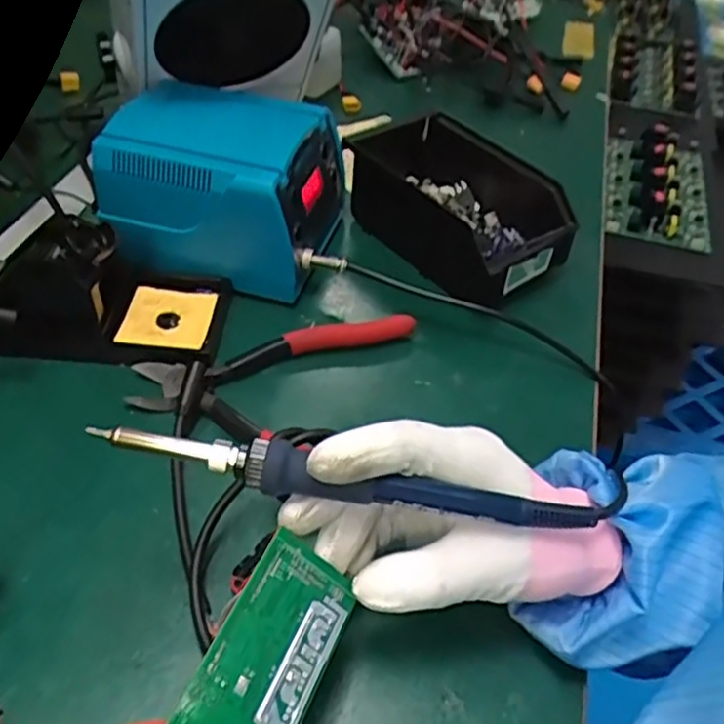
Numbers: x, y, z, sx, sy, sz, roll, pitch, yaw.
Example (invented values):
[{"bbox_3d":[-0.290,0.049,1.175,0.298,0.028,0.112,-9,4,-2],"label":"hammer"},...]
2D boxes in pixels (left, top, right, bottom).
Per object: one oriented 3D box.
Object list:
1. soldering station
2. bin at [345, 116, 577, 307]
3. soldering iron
[{"bbox_3d":[-0.095,-0.131,0.501,0.142,0.082,0.132,13,47,8],"label":"soldering station"},{"bbox_3d":[0.069,-0.115,0.530,0.106,0.068,0.163,-31,56,-28],"label":"bin"},{"bbox_3d":[-0.008,0.047,0.284,0.204,0.015,0.016,10,47,-2],"label":"soldering iron"}]

